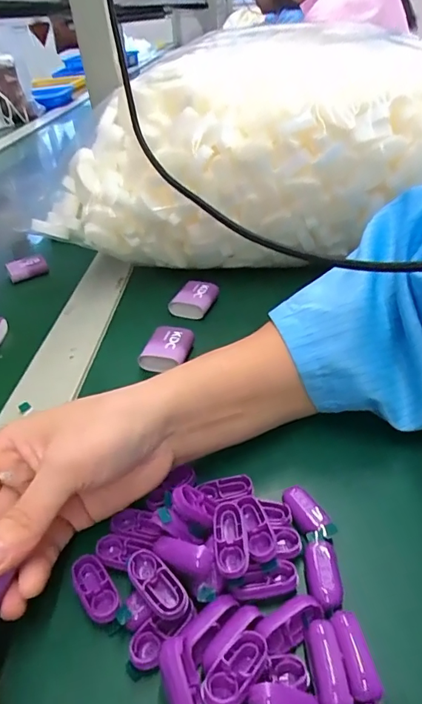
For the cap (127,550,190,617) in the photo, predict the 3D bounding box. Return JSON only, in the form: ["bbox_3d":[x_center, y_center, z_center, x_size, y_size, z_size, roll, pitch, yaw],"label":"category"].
[{"bbox_3d":[-0.025,0.106,0.217,0.033,0.007,0.014,38,52,26],"label":"cap"}]

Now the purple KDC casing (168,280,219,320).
[{"bbox_3d":[-0.016,-0.050,0.443,0.034,0.015,0.044,13,39,24],"label":"purple KDC casing"}]

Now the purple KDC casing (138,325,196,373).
[{"bbox_3d":[-0.034,-0.002,0.383,0.031,0.019,0.043,8,38,18],"label":"purple KDC casing"}]

